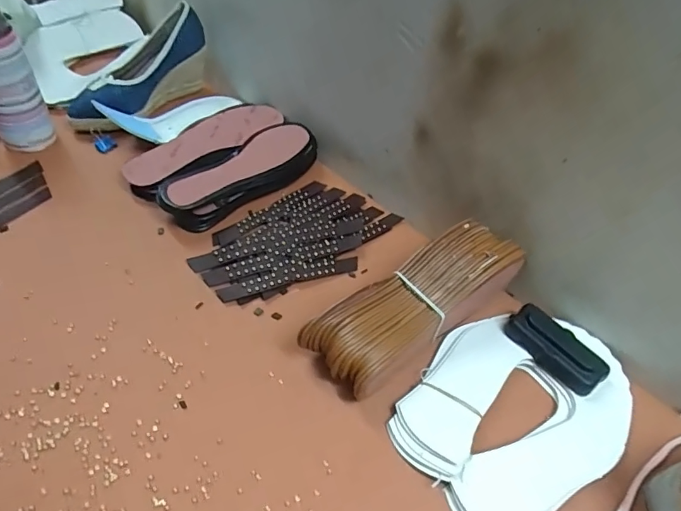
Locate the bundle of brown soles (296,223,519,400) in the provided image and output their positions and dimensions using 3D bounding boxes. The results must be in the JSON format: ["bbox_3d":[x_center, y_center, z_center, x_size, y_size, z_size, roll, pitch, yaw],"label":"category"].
[{"bbox_3d":[0.083,0.053,0.511,0.245,0.081,0.086,-27,61,-26],"label":"bundle of brown soles"}]

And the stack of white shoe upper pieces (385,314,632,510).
[{"bbox_3d":[0.182,0.149,0.483,0.252,0.011,0.179,-30,61,-26],"label":"stack of white shoe upper pieces"}]

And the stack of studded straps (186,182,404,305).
[{"bbox_3d":[-0.054,-0.026,0.596,0.250,0.016,0.137,-29,60,-29],"label":"stack of studded straps"}]

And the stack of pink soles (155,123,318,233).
[{"bbox_3d":[-0.131,-0.110,0.630,0.226,0.054,0.076,-35,63,-31],"label":"stack of pink soles"}]

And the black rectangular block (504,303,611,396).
[{"bbox_3d":[0.237,0.100,0.517,0.049,0.026,0.107,-34,63,-31],"label":"black rectangular block"}]

